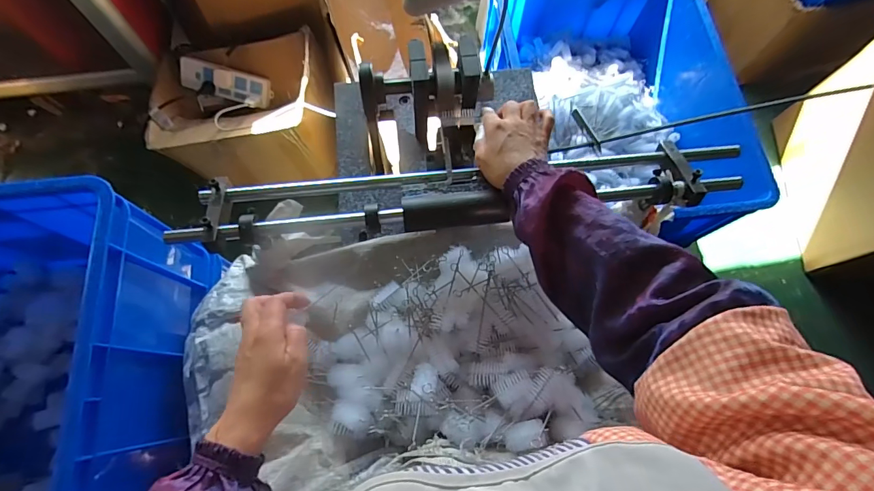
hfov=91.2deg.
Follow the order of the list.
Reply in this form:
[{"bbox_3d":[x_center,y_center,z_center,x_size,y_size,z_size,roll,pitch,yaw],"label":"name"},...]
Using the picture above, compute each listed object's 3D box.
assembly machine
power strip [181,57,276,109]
[{"bbox_3d":[0.033,-0.135,0.564,0.622,0.148,0.265,-5,71,-3],"label":"assembly machine"},{"bbox_3d":[-0.560,-0.433,1.139,0.234,0.082,0.027,14,31,-4],"label":"power strip"}]

